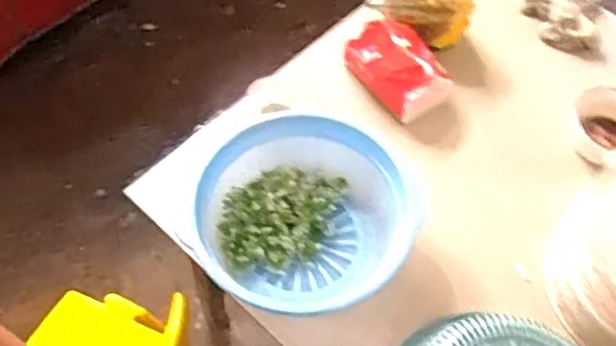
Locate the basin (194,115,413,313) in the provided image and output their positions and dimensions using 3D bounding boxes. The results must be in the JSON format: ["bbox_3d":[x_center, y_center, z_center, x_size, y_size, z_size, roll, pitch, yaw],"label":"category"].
[{"bbox_3d":[0.001,0.062,0.827,0.266,0.105,0.259,0,58,0],"label":"basin"}]

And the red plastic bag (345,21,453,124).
[{"bbox_3d":[0.135,-0.165,0.968,0.102,0.082,0.153,-32,63,-19],"label":"red plastic bag"}]

